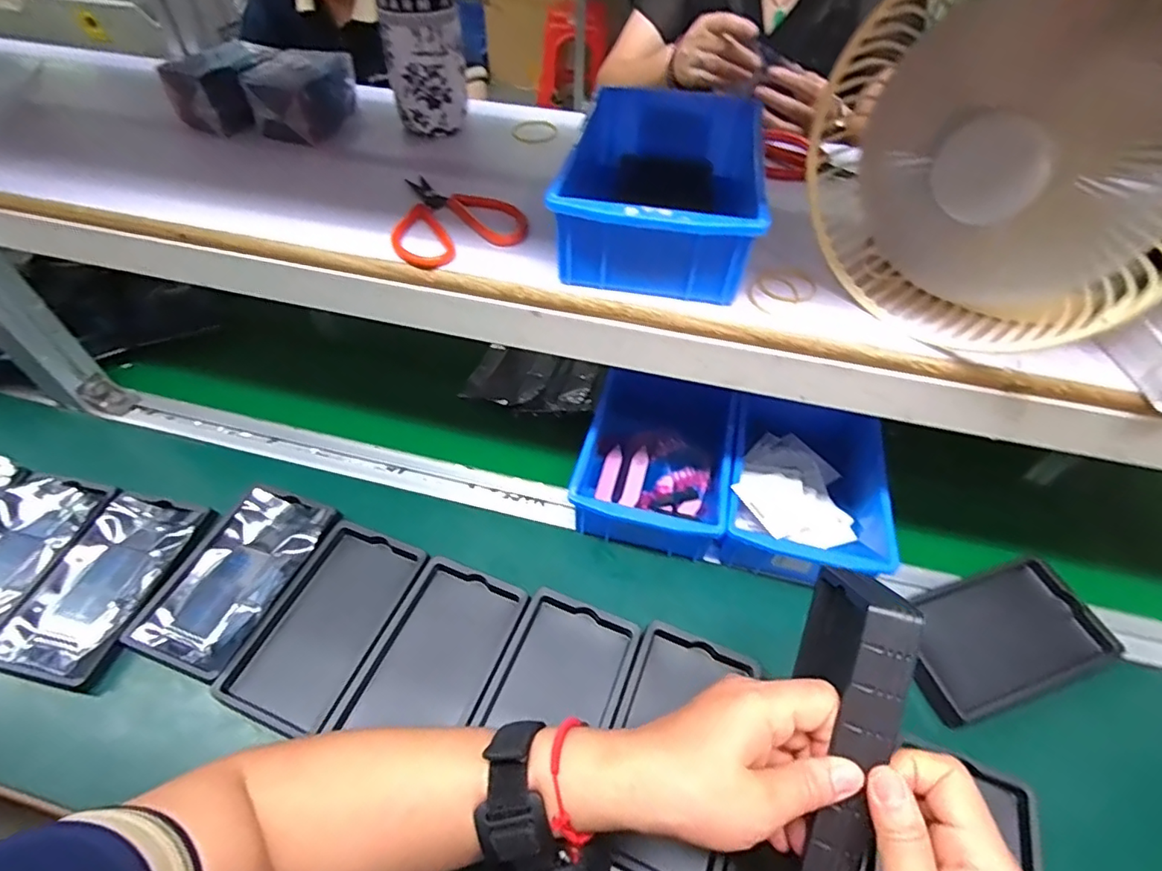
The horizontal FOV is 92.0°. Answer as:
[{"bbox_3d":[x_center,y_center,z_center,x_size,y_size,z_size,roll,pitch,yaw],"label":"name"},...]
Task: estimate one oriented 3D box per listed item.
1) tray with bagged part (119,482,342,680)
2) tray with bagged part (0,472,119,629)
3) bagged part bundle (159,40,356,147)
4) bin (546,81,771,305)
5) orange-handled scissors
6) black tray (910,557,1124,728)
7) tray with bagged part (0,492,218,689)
[{"bbox_3d":[-0.290,0.117,0.477,0.093,0.021,0.157,19,51,14],"label":"tray with bagged part"},{"bbox_3d":[-0.491,0.108,0.484,0.099,0.029,0.153,10,49,6],"label":"tray with bagged part"},{"bbox_3d":[-0.299,-0.320,0.523,0.147,0.060,0.093,7,49,4],"label":"bagged part bundle"},{"bbox_3d":[0.059,-0.181,0.412,0.126,0.063,0.203,11,50,7],"label":"bin"},{"bbox_3d":[-0.090,-0.168,0.432,0.096,0.015,0.116,1,49,-1],"label":"orange-handled scissors"},{"bbox_3d":[0.340,0.162,0.458,0.167,0.024,0.092,-13,51,-13],"label":"black tray"},{"bbox_3d":[-0.395,0.123,0.470,0.097,0.021,0.155,12,50,8],"label":"tray with bagged part"}]

